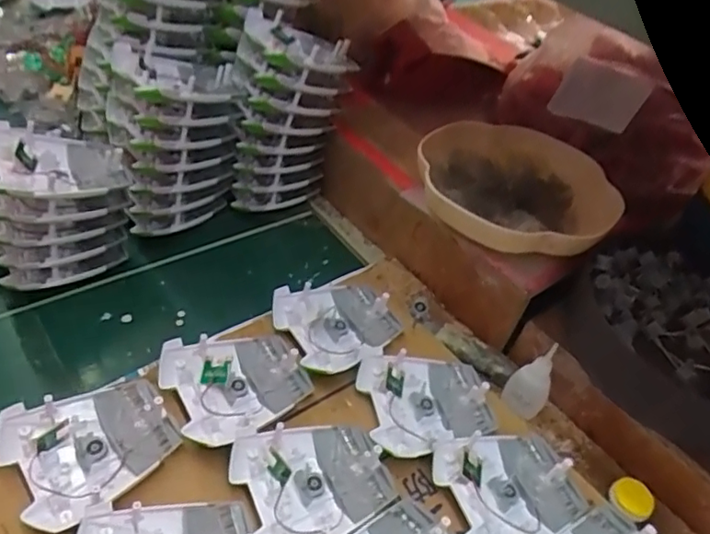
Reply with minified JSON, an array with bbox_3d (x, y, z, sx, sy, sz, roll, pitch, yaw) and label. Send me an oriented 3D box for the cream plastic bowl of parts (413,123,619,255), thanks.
[{"bbox_3d":[0.161,-0.084,0.593,0.189,0.054,0.198,2,49,-3],"label":"cream plastic bowl of parts"}]

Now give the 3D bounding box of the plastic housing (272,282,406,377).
[{"bbox_3d":[-0.014,0.058,0.542,0.106,0.035,0.097,-13,49,-24],"label":"plastic housing"}]

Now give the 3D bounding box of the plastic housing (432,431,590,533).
[{"bbox_3d":[0.122,0.168,0.443,0.109,0.020,0.091,-11,52,-28],"label":"plastic housing"}]

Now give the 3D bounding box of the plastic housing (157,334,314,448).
[{"bbox_3d":[-0.095,0.096,0.473,0.108,0.032,0.095,-14,50,-25],"label":"plastic housing"}]

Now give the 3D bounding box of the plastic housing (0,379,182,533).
[{"bbox_3d":[-0.188,0.130,0.412,0.107,0.027,0.095,-17,51,-27],"label":"plastic housing"}]

